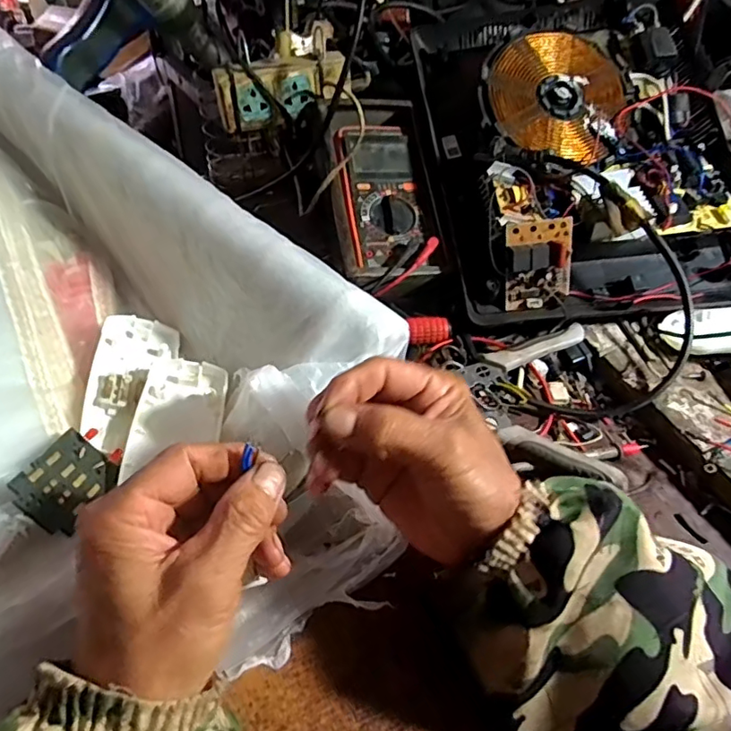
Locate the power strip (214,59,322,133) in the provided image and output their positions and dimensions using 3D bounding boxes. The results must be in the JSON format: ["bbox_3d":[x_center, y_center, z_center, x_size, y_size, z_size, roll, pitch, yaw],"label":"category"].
[{"bbox_3d":[-0.095,-0.268,0.544,0.101,0.051,0.026,-14,51,-16],"label":"power strip"}]

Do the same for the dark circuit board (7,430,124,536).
[{"bbox_3d":[-0.164,0.062,0.308,0.039,0.008,0.064,47,21,-15],"label":"dark circuit board"}]

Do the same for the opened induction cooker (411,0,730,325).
[{"bbox_3d":[0.214,-0.234,0.547,0.312,0.103,0.400,-7,72,-5],"label":"opened induction cooker"}]

